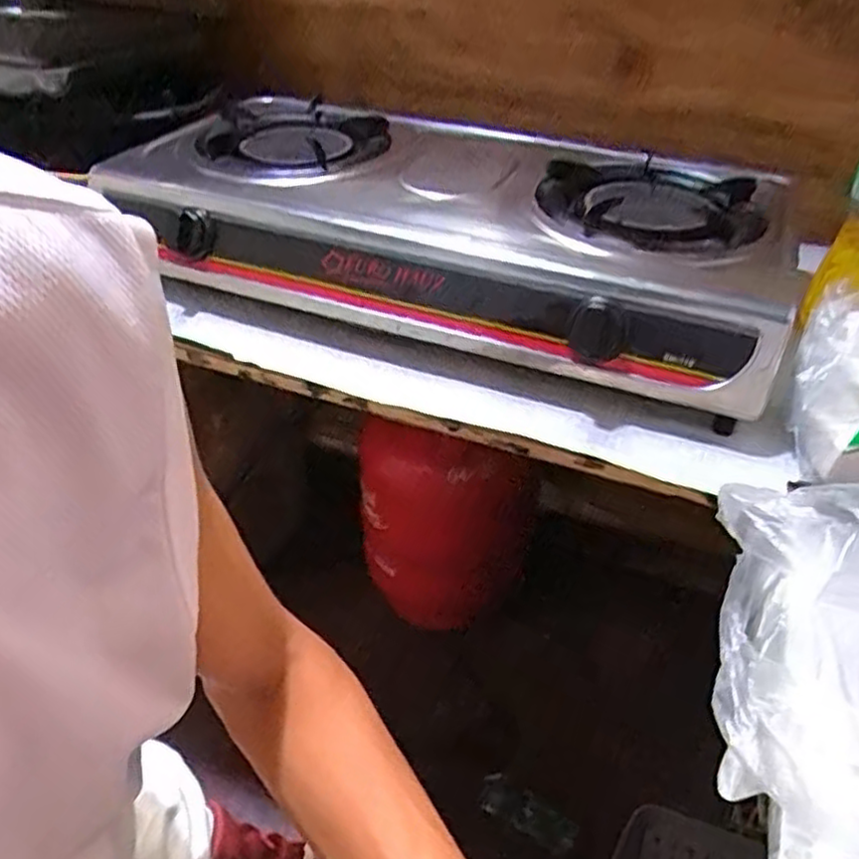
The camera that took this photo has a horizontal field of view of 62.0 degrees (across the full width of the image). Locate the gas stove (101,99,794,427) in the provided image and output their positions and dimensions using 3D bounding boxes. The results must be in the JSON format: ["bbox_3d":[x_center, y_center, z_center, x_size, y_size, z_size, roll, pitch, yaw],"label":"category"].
[{"bbox_3d":[0.036,-0.241,0.788,0.677,0.107,0.354,18,43,17],"label":"gas stove"}]

